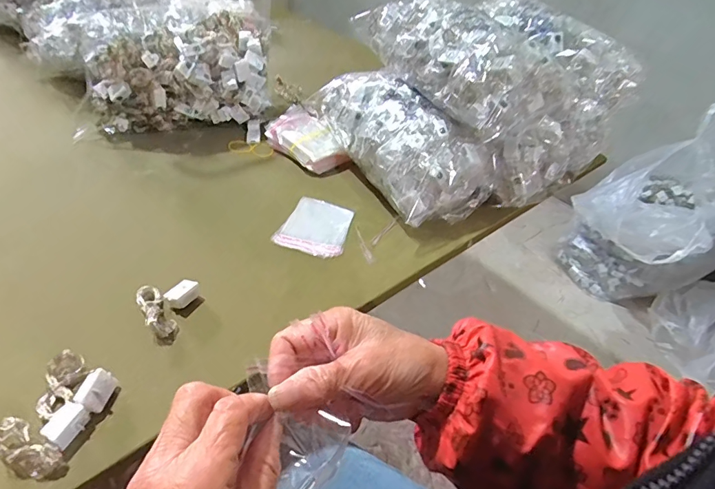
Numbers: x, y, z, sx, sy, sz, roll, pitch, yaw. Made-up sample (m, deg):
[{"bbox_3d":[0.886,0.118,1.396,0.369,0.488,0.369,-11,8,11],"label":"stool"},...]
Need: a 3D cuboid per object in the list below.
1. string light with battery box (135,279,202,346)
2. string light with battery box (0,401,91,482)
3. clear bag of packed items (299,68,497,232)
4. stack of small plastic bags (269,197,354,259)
[{"bbox_3d":[-0.166,0.054,0.394,0.051,0.013,0.065,-21,48,-30],"label":"string light with battery box"},{"bbox_3d":[-0.219,0.131,0.298,0.050,0.023,0.046,7,40,-1],"label":"string light with battery box"},{"bbox_3d":[0.053,-0.150,0.591,0.135,0.109,0.279,-16,46,-26],"label":"clear bag of packed items"},{"bbox_3d":[-0.047,-0.022,0.519,0.078,0.004,0.089,17,46,13],"label":"stack of small plastic bags"}]

